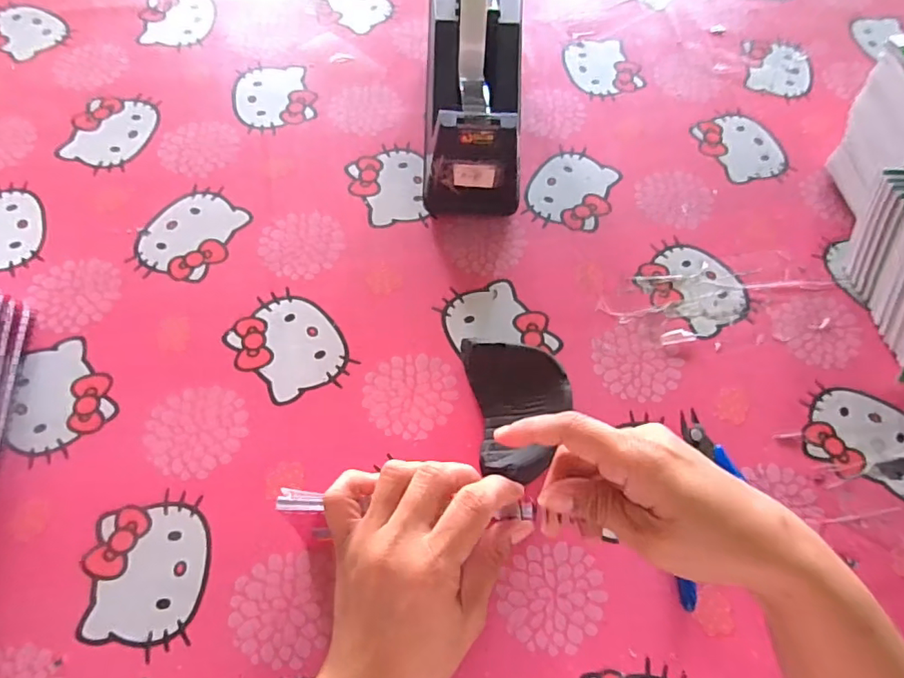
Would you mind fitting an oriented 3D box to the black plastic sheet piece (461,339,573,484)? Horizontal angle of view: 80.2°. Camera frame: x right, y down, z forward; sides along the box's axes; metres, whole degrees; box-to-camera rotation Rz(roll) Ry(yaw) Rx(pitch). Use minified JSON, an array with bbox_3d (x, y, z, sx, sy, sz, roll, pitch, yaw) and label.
[{"bbox_3d":[0.048,0.047,0.365,0.067,0.022,0.095,-7,65,-6],"label":"black plastic sheet piece"}]

